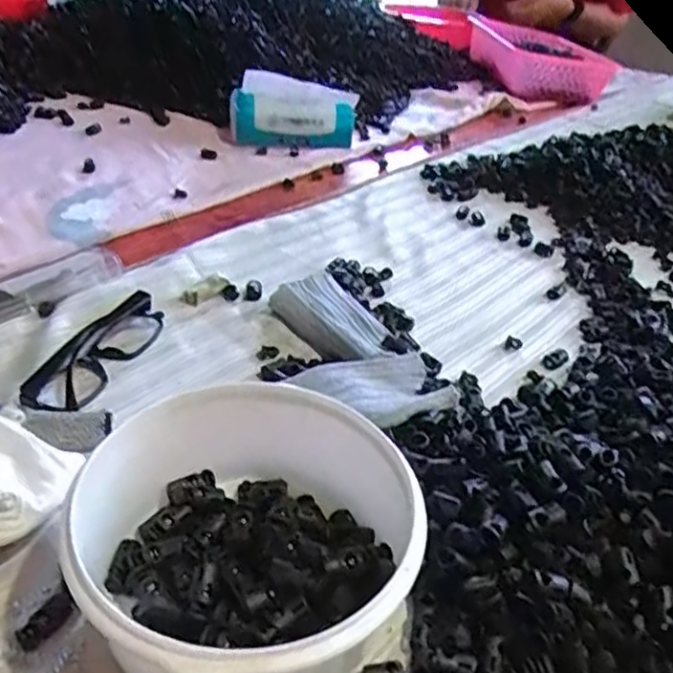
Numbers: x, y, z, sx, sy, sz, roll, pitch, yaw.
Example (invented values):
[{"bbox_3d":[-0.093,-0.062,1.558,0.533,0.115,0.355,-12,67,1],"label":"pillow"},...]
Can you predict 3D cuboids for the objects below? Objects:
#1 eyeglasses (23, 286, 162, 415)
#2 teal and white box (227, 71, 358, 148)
[{"bbox_3d":[-0.171,0.011,0.492,0.037,0.030,0.141,13,35,11],"label":"eyeglasses"},{"bbox_3d":[-0.060,-0.316,0.964,0.177,0.103,0.059,5,26,-14],"label":"teal and white box"}]

